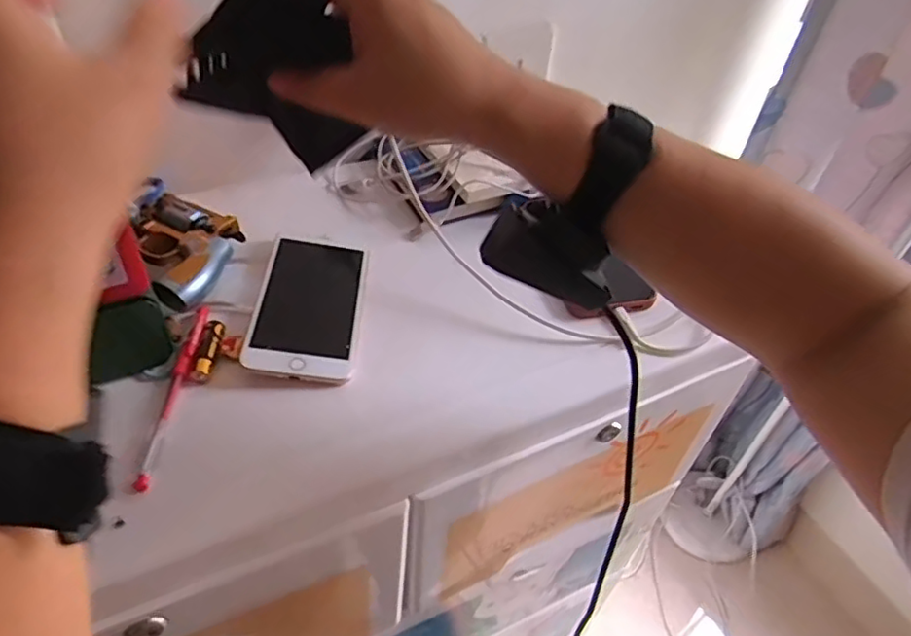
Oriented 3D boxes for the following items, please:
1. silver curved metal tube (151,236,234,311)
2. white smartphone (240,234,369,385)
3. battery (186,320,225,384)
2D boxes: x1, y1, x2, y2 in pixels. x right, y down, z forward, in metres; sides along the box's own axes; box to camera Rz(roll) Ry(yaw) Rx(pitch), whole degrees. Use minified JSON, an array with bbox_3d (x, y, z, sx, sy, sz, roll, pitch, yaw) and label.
[{"bbox_3d":[-0.193,-0.033,0.458,0.024,0.034,0.072,17,45,12],"label":"silver curved metal tube"},{"bbox_3d":[-0.109,-0.013,0.461,0.076,0.007,0.146,10,44,-11],"label":"white smartphone"},{"bbox_3d":[-0.173,0.023,0.422,0.014,0.014,0.050,3,44,-3],"label":"battery"}]

